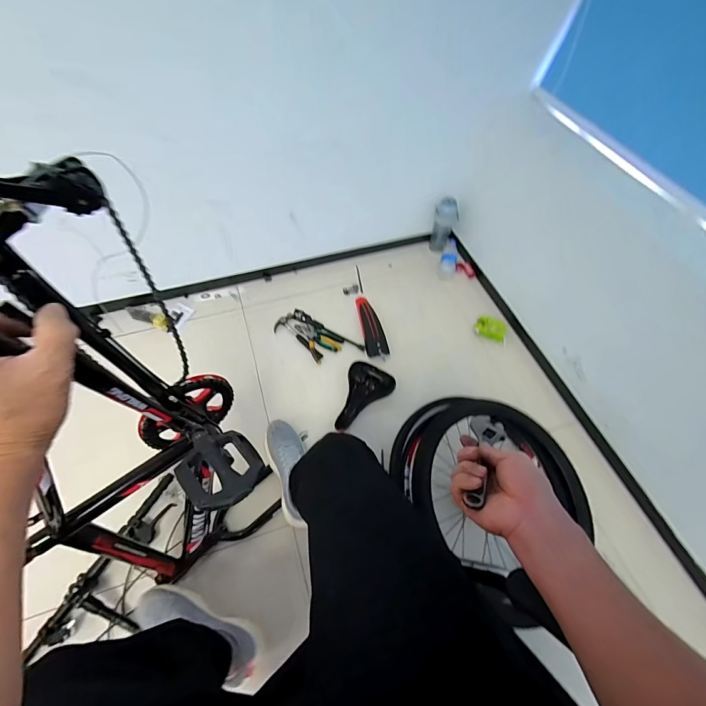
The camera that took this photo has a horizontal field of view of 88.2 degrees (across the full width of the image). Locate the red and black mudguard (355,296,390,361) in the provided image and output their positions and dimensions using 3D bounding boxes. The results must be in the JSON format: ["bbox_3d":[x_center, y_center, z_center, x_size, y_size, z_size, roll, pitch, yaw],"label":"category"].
[{"bbox_3d":[0.066,-0.108,1.324,0.076,0.055,0.284,-9,57,-8],"label":"red and black mudguard"}]

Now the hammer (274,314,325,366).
[{"bbox_3d":[-0.198,-0.043,1.299,0.085,0.023,0.238,-30,63,-20],"label":"hammer"}]

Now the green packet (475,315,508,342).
[{"bbox_3d":[0.515,-0.094,1.357,0.115,0.050,0.072,28,60,16],"label":"green packet"}]

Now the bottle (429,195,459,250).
[{"bbox_3d":[0.363,-0.518,1.472,0.080,0.226,0.061,-14,58,-11],"label":"bottle"}]

